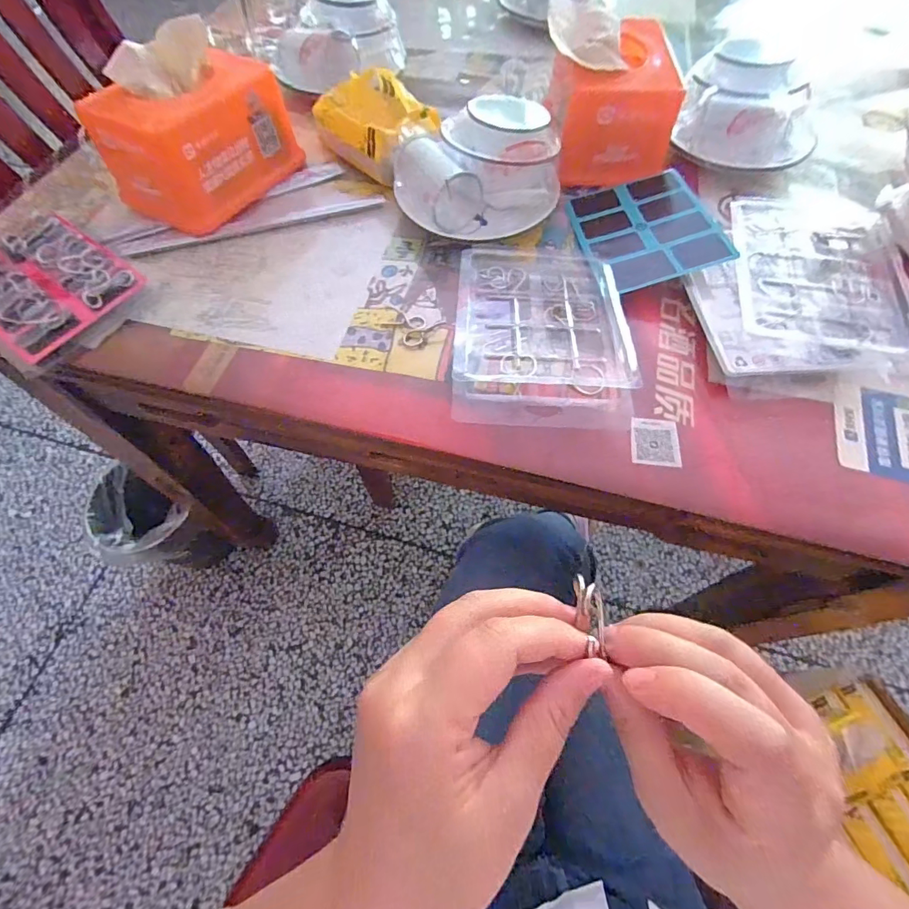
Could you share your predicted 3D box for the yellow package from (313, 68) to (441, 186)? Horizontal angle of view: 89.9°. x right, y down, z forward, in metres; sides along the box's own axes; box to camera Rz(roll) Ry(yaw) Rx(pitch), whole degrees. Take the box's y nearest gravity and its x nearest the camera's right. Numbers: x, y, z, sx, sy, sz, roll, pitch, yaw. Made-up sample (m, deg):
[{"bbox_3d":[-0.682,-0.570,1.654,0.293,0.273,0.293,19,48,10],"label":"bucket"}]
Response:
[{"bbox_3d":[-0.077,-0.348,0.473,0.093,0.053,0.124,-39,67,-19],"label":"yellow package"}]

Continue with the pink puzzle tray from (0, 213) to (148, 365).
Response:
[{"bbox_3d":[-0.360,-0.150,0.399,0.143,0.024,0.110,31,66,17],"label":"pink puzzle tray"}]

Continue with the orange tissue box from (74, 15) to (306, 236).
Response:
[{"bbox_3d":[-0.239,-0.300,0.430,0.093,0.115,0.160,34,66,18],"label":"orange tissue box"}]

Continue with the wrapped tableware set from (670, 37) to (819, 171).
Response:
[{"bbox_3d":[0.304,-0.353,0.470,0.140,0.071,0.117,14,64,7],"label":"wrapped tableware set"}]

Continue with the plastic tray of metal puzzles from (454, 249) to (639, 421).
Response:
[{"bbox_3d":[0.069,-0.111,0.375,0.137,0.018,0.180,0,61,1],"label":"plastic tray of metal puzzles"}]

